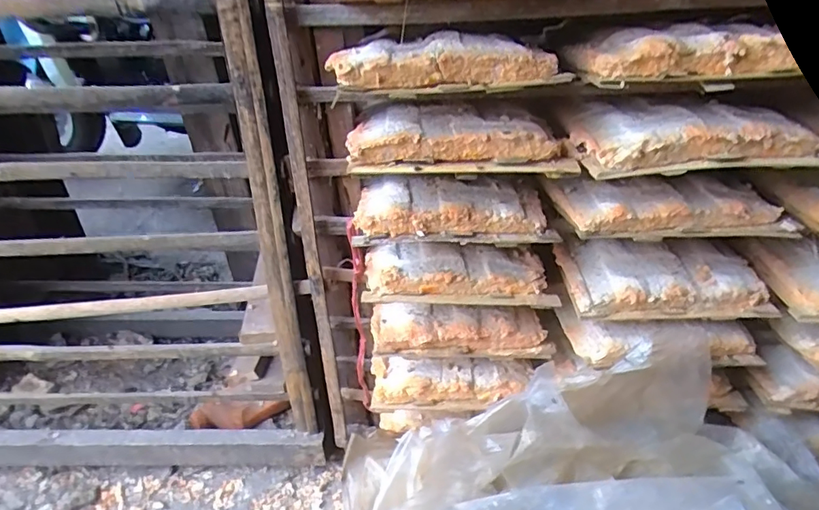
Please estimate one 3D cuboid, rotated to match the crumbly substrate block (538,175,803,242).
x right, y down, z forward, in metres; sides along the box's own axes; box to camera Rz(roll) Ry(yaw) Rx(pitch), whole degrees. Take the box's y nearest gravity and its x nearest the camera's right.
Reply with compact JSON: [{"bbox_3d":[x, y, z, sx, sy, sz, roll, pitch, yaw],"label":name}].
[{"bbox_3d":[0.286,-0.057,0.580,0.234,0.044,0.101,-2,29,5],"label":"crumbly substrate block"}]

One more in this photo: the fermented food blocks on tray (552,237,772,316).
[{"bbox_3d":[0.302,0.026,0.628,0.220,0.045,0.109,-3,29,3],"label":"fermented food blocks on tray"}]

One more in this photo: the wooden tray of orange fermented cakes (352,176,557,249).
[{"bbox_3d":[0.049,-0.053,0.609,0.224,0.047,0.104,-4,29,0],"label":"wooden tray of orange fermented cakes"}]

